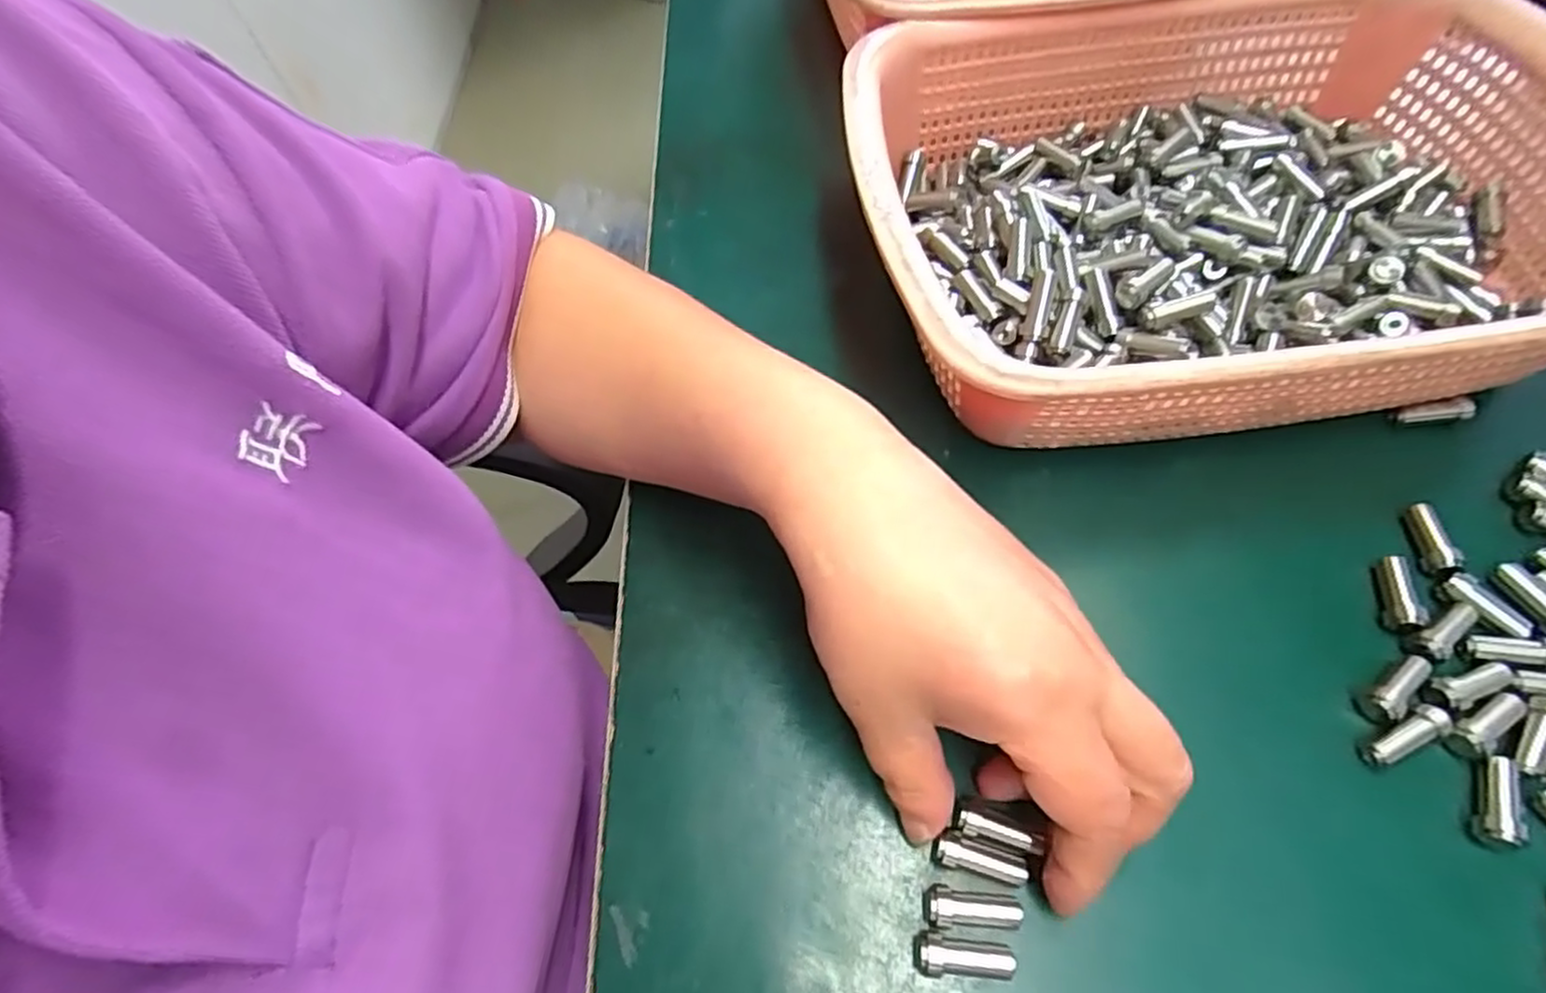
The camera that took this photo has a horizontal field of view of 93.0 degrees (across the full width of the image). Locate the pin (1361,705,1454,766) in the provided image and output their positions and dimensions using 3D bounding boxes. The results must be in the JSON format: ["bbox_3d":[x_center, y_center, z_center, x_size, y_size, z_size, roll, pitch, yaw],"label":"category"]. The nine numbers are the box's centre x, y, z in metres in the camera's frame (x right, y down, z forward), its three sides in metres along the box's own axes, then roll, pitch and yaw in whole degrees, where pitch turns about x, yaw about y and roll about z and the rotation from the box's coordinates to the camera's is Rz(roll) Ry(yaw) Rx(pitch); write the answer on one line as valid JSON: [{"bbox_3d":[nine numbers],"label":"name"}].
[{"bbox_3d":[0.200,0.075,0.232,0.027,0.009,0.009,-23,61,-8],"label":"pin"}]

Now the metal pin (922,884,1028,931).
[{"bbox_3d":[0.058,0.122,0.215,0.028,0.009,0.011,5,60,8],"label":"metal pin"}]

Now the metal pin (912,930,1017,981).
[{"bbox_3d":[0.054,0.132,0.209,0.028,0.009,0.011,6,60,8],"label":"metal pin"}]

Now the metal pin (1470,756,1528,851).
[{"bbox_3d":[0.219,0.091,0.220,0.010,0.009,0.027,24,64,17],"label":"metal pin"}]

